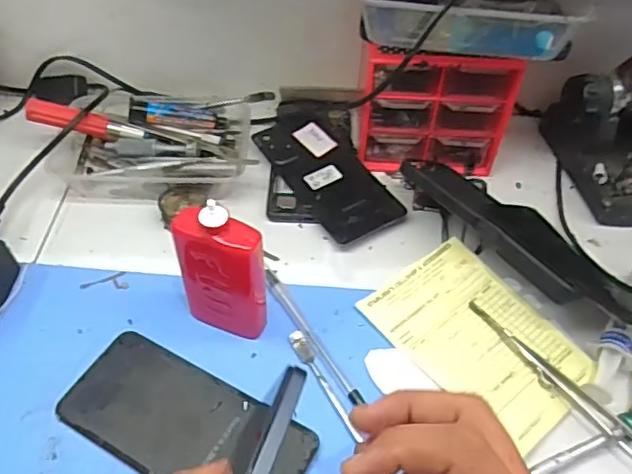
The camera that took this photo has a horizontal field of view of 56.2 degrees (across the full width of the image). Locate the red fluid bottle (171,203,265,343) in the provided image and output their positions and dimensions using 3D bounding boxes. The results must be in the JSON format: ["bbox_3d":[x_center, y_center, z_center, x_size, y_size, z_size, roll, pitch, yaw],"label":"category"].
[{"bbox_3d":[-0.063,0.026,0.391,0.059,0.112,0.024,13,51,10],"label":"red fluid bottle"}]

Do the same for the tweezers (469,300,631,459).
[{"bbox_3d":[0.167,0.098,0.404,0.015,0.008,0.157,-31,57,-25],"label":"tweezers"}]

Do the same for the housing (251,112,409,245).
[{"bbox_3d":[0.011,-0.061,0.533,0.076,0.006,0.151,-26,55,-22],"label":"housing"}]

